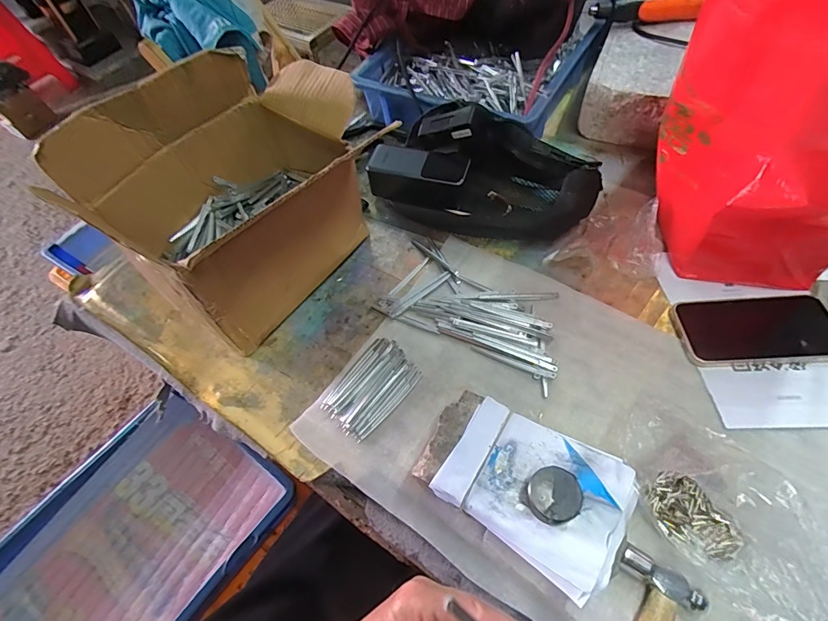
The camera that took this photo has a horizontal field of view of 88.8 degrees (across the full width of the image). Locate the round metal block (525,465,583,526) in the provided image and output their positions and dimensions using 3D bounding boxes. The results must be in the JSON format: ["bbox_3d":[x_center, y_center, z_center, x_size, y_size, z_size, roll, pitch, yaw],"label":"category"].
[{"bbox_3d":[0.105,0.141,0.319,0.038,0.022,0.037,-3,57,4],"label":"round metal block"}]

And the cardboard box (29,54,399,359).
[{"bbox_3d":[-0.175,-0.120,0.462,0.173,0.234,0.262,37,68,25],"label":"cardboard box"}]

